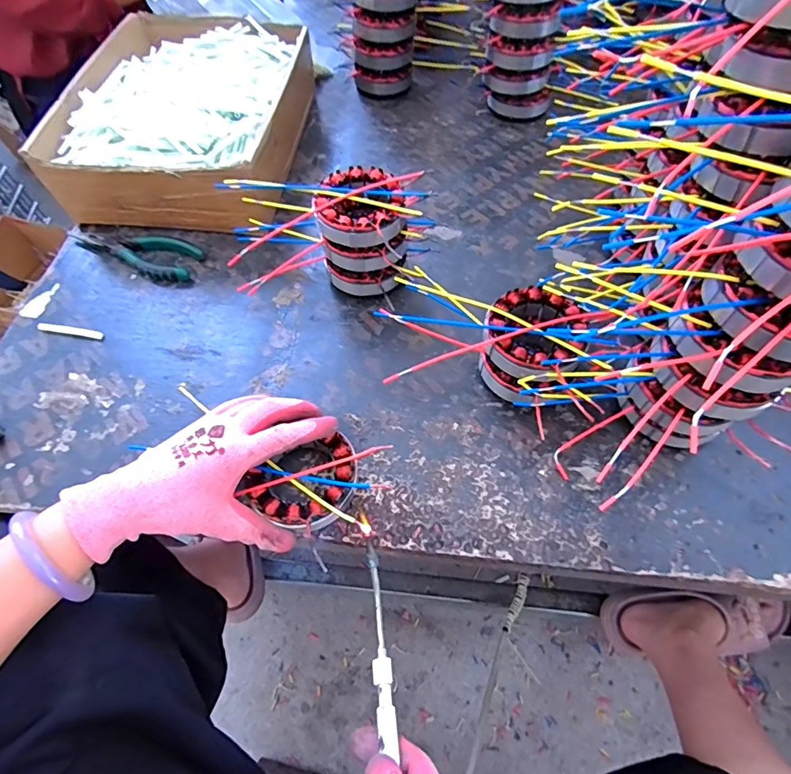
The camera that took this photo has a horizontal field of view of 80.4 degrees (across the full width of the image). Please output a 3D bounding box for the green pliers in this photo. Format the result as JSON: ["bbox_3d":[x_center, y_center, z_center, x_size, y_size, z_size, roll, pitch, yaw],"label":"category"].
[{"bbox_3d":[-0.286,-0.157,0.526,0.154,0.017,0.056,24,64,15],"label":"green pliers"}]

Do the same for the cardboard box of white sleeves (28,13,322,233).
[{"bbox_3d":[-0.242,-0.335,0.575,0.251,0.085,0.329,7,61,7],"label":"cardboard box of white sleeves"}]

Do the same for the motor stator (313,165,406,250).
[{"bbox_3d":[-0.033,-0.166,0.445,0.083,0.042,0.086,0,60,2],"label":"motor stator"}]

